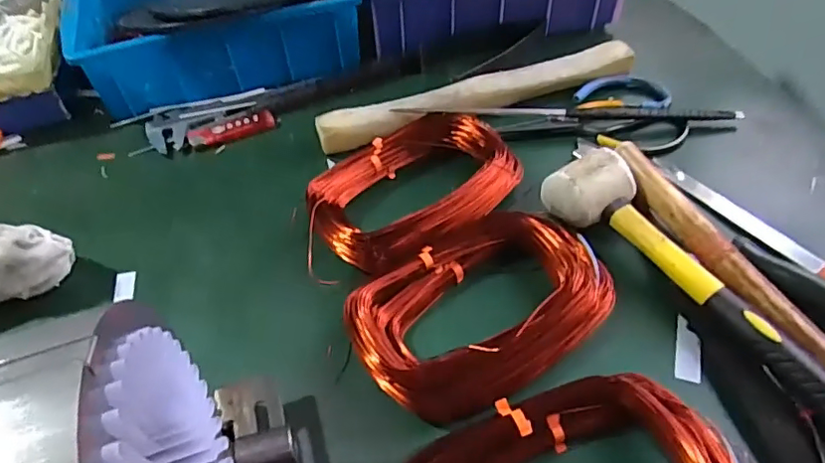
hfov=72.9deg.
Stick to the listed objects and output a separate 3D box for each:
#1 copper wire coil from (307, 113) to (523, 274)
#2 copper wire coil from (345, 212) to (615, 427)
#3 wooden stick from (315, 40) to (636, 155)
[{"bbox_3d":[-0.003,-0.030,0.469,0.185,0.049,0.124,-26,53,-17],"label":"copper wire coil"},{"bbox_3d":[0.053,0.046,0.389,0.185,0.041,0.123,-33,56,-22],"label":"copper wire coil"},{"bbox_3d":[0.069,-0.130,0.548,0.322,0.027,0.042,-16,56,-10],"label":"wooden stick"}]

